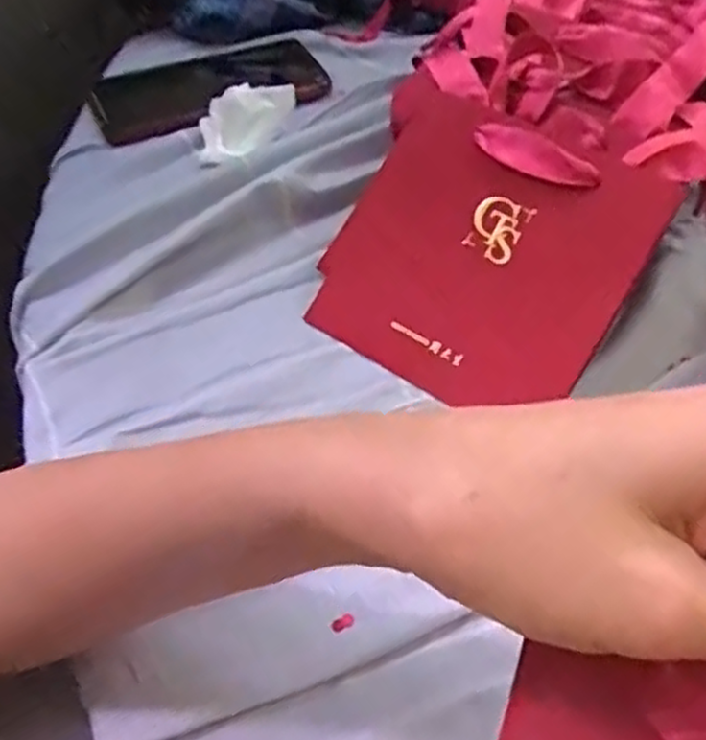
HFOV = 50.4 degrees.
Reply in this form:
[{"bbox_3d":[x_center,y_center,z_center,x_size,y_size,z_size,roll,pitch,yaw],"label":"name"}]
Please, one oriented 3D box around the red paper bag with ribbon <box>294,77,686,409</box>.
[{"bbox_3d":[0.063,-0.056,0.379,0.144,0.017,0.140,32,97,17],"label":"red paper bag with ribbon"}]

